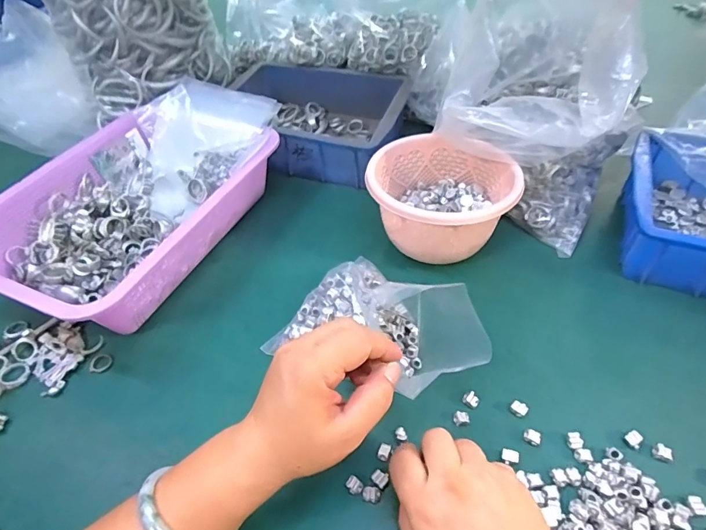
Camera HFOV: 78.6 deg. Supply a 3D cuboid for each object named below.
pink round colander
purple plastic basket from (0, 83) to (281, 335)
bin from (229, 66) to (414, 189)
[{"bbox_3d":[0.094,-0.062,0.461,0.145,0.095,0.134,8,49,12],"label":"pink round colander"},{"bbox_3d":[-0.232,-0.075,0.494,0.218,0.096,0.331,18,52,19],"label":"purple plastic basket"},{"bbox_3d":[-0.058,-0.198,0.612,0.255,0.083,0.187,16,51,18],"label":"bin"}]

